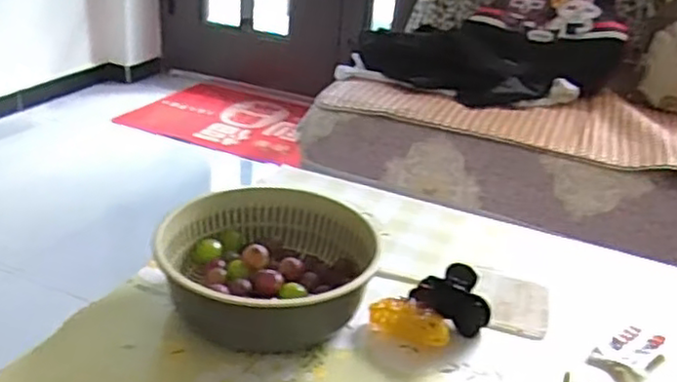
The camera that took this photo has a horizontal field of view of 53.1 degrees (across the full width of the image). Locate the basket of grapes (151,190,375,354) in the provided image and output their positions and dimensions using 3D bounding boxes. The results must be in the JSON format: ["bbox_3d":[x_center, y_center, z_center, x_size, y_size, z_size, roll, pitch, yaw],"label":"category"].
[{"bbox_3d":[-0.074,0.071,0.707,0.208,0.072,0.207,1,26,-8],"label":"basket of grapes"}]

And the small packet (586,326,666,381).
[{"bbox_3d":[0.287,0.165,0.669,0.084,0.021,0.048,-17,33,-37],"label":"small packet"}]

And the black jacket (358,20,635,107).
[{"bbox_3d":[0.343,-0.330,1.658,0.607,0.121,0.345,17,29,24],"label":"black jacket"}]

